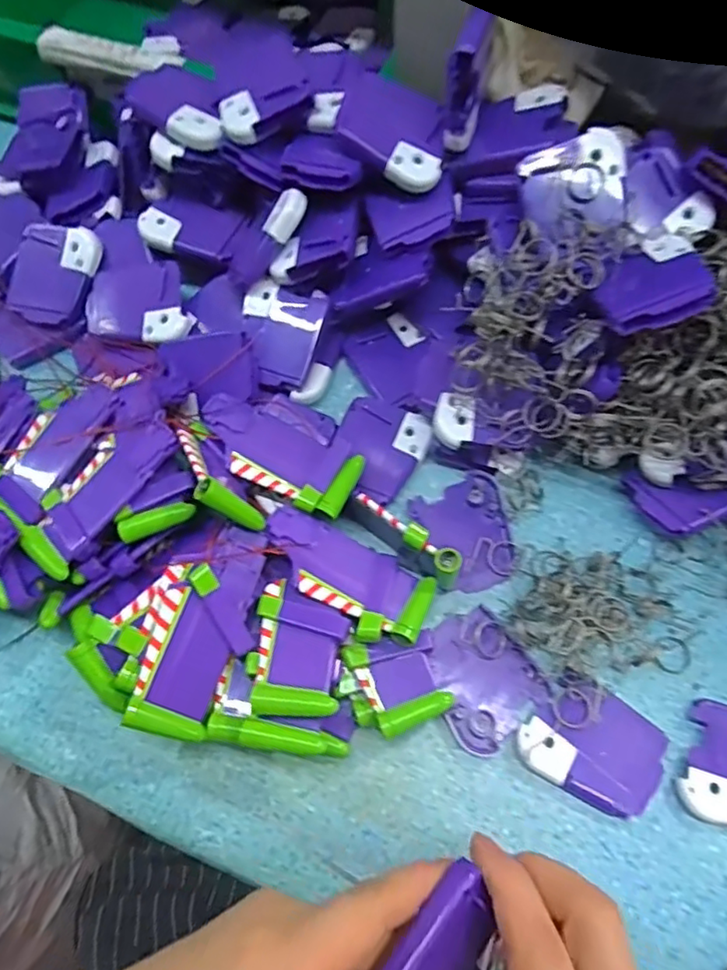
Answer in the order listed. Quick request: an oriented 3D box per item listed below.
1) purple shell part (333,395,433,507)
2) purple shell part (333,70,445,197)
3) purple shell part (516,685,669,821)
[{"bbox_3d":[0.008,-0.021,0.345,0.050,0.009,0.056,20,72,10],"label":"purple shell part"},{"bbox_3d":[0.017,-0.190,0.325,0.062,0.013,0.047,29,85,-7],"label":"purple shell part"},{"bbox_3d":[0.110,0.124,0.287,0.062,0.009,0.048,27,73,12],"label":"purple shell part"}]

